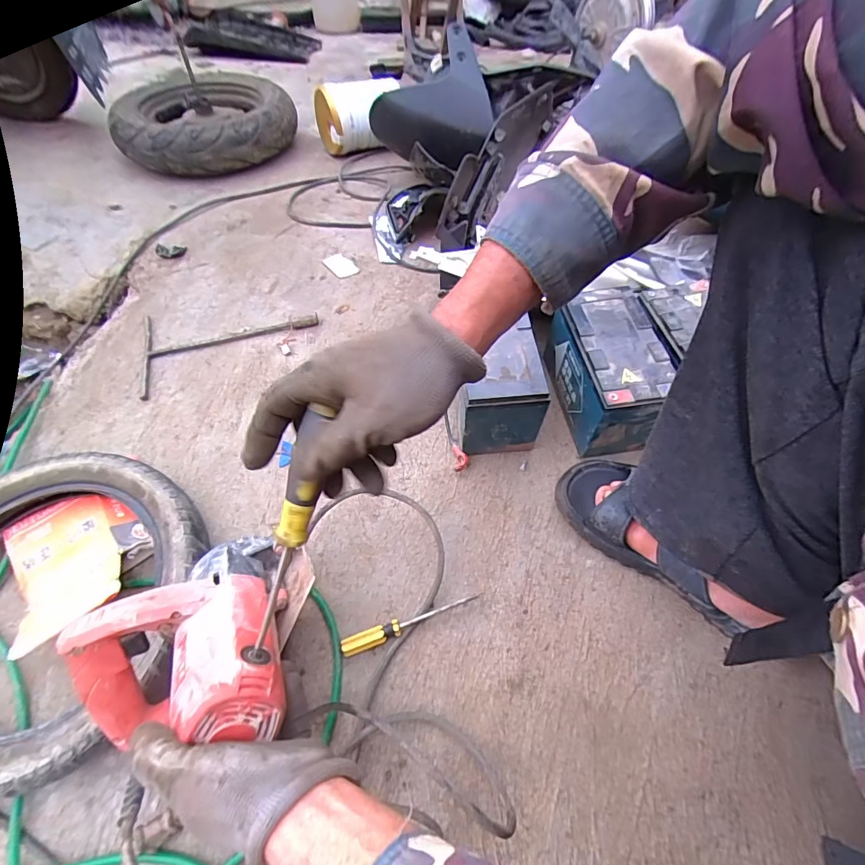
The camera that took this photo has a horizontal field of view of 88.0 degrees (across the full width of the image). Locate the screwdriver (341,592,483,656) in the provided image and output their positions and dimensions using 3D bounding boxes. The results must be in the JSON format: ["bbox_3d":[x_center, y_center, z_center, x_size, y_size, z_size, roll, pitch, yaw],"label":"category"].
[{"bbox_3d":[-0.023,0.213,0.505,0.161,0.019,0.020,-14,52,-14],"label":"screwdriver"}]

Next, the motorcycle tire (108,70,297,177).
[{"bbox_3d":[-0.513,-0.720,1.049,0.367,0.136,0.417,-5,49,-8],"label":"motorcycle tire"}]

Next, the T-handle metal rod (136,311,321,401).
[{"bbox_3d":[-0.332,-0.155,0.741,0.284,0.012,0.162,-14,60,-6],"label":"T-handle metal rod"}]

